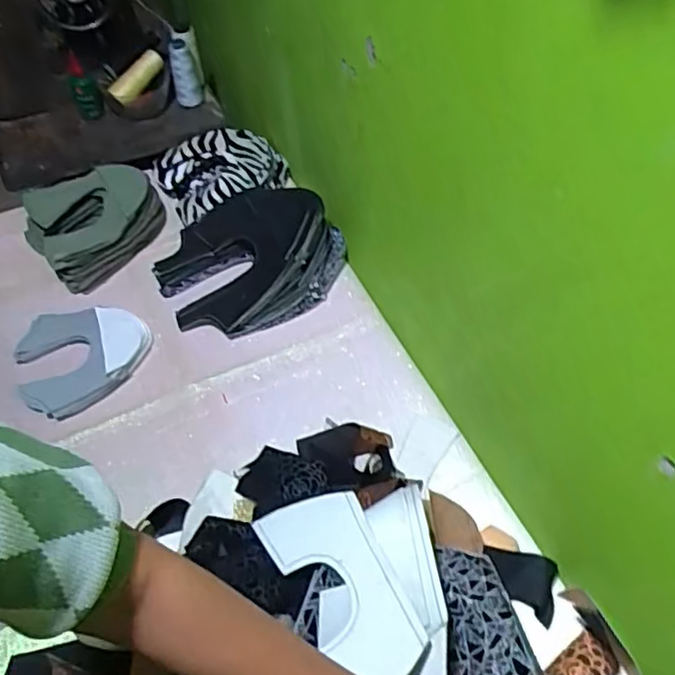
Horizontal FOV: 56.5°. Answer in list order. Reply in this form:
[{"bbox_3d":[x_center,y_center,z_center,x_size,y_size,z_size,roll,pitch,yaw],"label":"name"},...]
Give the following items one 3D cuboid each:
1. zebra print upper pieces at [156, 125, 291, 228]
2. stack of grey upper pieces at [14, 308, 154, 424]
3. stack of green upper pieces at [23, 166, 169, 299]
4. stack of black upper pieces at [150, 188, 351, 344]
[{"bbox_3d":[-0.170,-0.254,0.961,0.195,0.065,0.143,-25,57,-17],"label":"zebra print upper pieces"},{"bbox_3d":[-0.327,0.019,0.806,0.162,0.029,0.145,-25,57,-17],"label":"stack of grey upper pieces"},{"bbox_3d":[-0.361,-0.179,0.913,0.185,0.070,0.181,39,62,25],"label":"stack of green upper pieces"},{"bbox_3d":[-0.120,-0.118,0.860,0.245,0.092,0.199,-21,56,-15],"label":"stack of black upper pieces"}]

